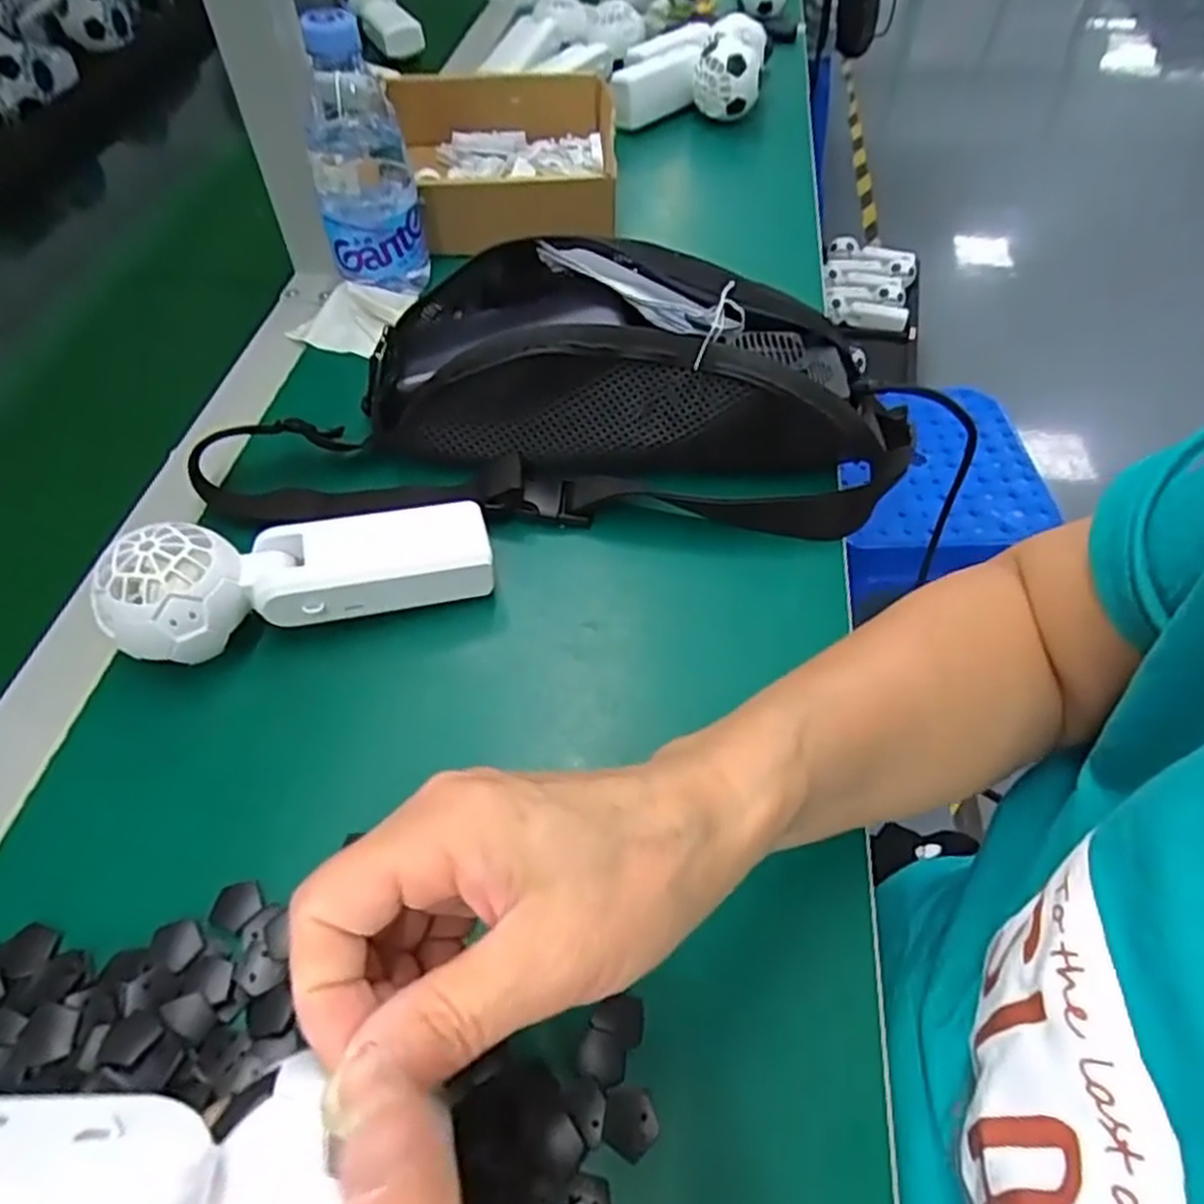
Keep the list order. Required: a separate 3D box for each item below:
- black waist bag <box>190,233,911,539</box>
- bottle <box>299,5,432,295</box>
[{"bbox_3d":[-0.018,-0.123,0.419,0.387,0.081,0.161,0,54,2],"label":"black waist bag"},{"bbox_3d":[-0.155,-0.278,0.486,0.062,0.156,0.058,-16,55,-10],"label":"bottle"}]

